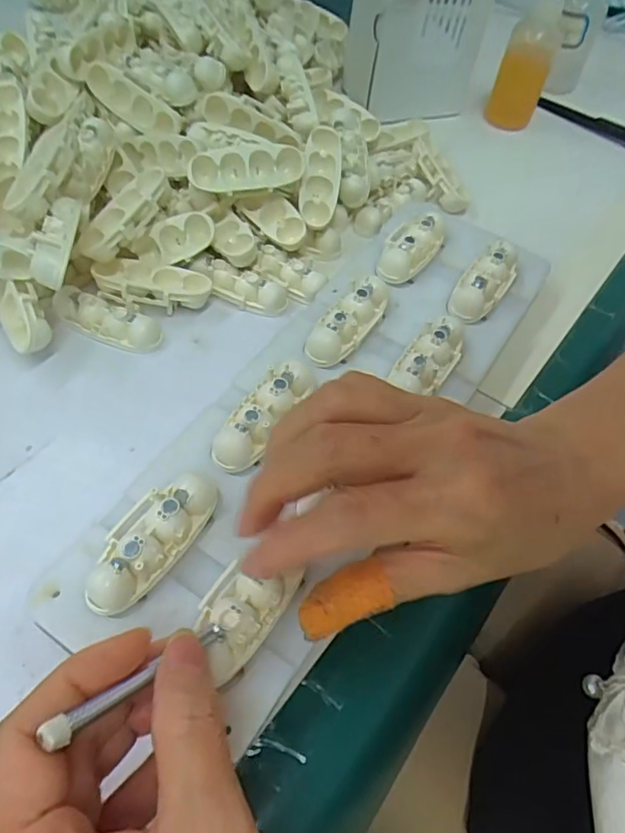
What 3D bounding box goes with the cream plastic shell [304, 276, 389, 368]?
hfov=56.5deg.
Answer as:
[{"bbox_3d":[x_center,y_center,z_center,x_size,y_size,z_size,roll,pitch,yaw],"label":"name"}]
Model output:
[{"bbox_3d":[0.019,-0.050,0.301,0.023,0.018,0.061,27,58,12],"label":"cream plastic shell"}]

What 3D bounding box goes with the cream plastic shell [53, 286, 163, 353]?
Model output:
[{"bbox_3d":[-0.111,-0.053,0.313,0.059,0.017,0.024,20,57,7],"label":"cream plastic shell"}]

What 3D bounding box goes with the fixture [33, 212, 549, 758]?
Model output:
[{"bbox_3d":[0.015,-0.010,0.282,0.110,0.032,0.302,32,59,18],"label":"fixture"}]

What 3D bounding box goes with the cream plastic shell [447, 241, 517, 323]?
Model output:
[{"bbox_3d":[0.096,-0.076,0.326,0.026,0.017,0.064,27,58,12],"label":"cream plastic shell"}]

